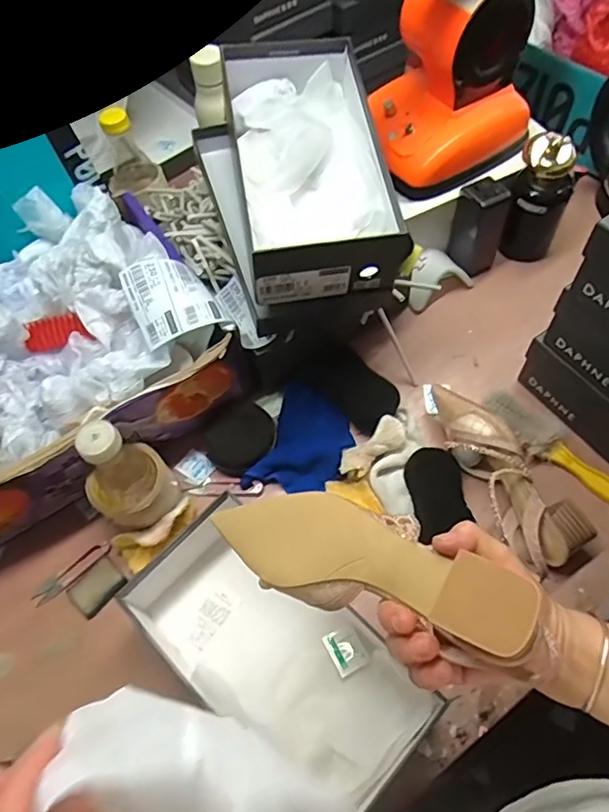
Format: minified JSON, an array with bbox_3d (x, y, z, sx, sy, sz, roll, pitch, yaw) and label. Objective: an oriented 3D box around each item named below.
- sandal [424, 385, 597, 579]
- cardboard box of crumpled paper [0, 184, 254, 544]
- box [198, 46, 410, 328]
[{"bbox_3d":[0.224,0.063,0.632,0.086,0.067,0.253,-22,62,-8],"label":"sandal"},{"bbox_3d":[-0.308,-0.061,0.658,0.388,0.189,0.292,-31,63,-13],"label":"cardboard box of crumpled paper"},{"bbox_3d":[-0.010,-0.273,0.619,0.189,0.107,0.305,-14,61,-4],"label":"box"}]

